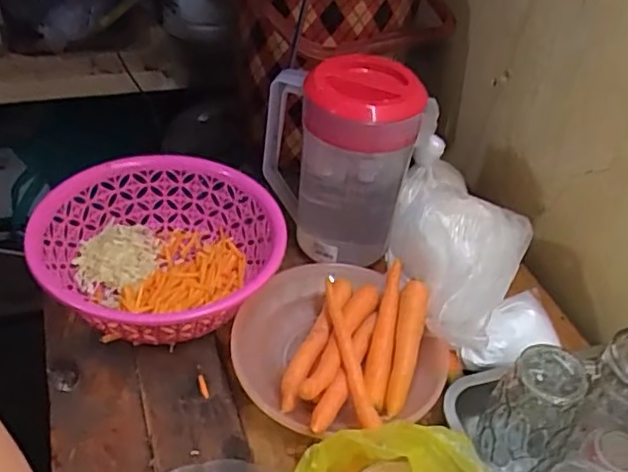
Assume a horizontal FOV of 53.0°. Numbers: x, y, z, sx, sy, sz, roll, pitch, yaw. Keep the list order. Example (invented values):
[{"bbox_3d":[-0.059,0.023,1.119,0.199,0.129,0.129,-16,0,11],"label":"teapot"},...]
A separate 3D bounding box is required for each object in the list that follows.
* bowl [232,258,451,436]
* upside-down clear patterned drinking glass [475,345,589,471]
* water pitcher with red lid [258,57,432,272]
[{"bbox_3d":[0.026,0.112,0.645,0.207,0.070,0.209,4,42,-4],"label":"bowl"},{"bbox_3d":[0.193,0.159,0.559,0.069,0.120,0.067,4,42,-4],"label":"upside-down clear patterned drinking glass"},{"bbox_3d":[0.023,-0.074,0.725,0.158,0.235,0.112,4,42,-4],"label":"water pitcher with red lid"}]

